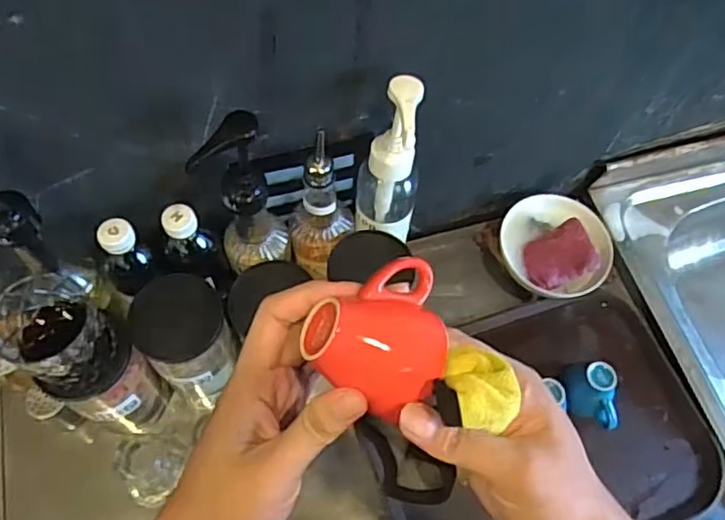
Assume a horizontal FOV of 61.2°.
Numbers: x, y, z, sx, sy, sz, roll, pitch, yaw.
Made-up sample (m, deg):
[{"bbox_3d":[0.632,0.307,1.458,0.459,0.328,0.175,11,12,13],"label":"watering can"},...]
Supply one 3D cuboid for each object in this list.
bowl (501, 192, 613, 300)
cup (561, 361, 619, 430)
[{"bbox_3d":[0.258,-0.023,0.821,0.145,0.064,0.152,1,62,-2],"label":"bowl"},{"bbox_3d":[0.277,0.161,0.737,0.065,0.060,0.076,-2,63,-4],"label":"cup"}]

